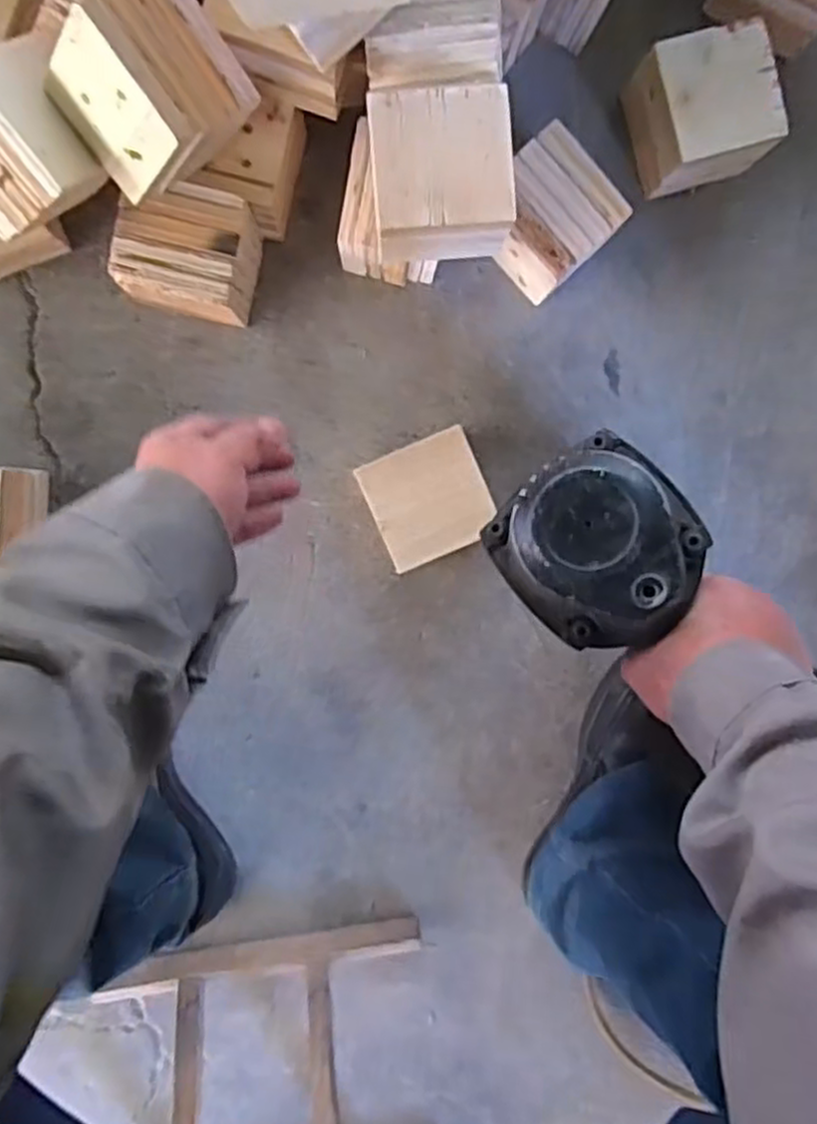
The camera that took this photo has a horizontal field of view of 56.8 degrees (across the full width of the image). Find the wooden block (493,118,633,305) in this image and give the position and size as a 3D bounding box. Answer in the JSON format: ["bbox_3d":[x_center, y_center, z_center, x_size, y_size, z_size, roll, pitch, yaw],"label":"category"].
[{"bbox_3d":[0.115,-0.283,0.628,0.084,0.092,0.090,-43,94,2],"label":"wooden block"}]

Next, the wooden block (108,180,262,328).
[{"bbox_3d":[-0.177,-0.249,0.623,0.096,0.102,0.092,14,95,-3],"label":"wooden block"}]

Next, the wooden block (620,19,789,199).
[{"bbox_3d":[0.245,-0.375,0.633,0.096,0.075,0.102,-18,94,0],"label":"wooden block"}]

